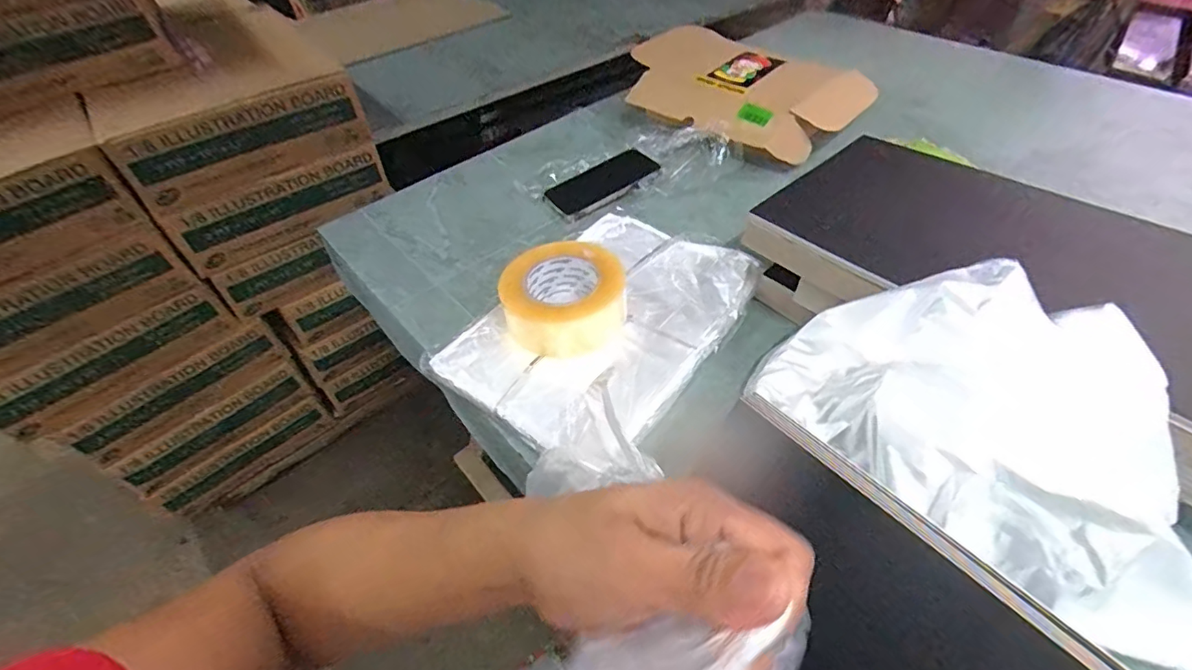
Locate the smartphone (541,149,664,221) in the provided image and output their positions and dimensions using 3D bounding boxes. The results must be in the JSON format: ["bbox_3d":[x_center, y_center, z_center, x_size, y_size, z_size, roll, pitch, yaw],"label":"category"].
[{"bbox_3d":[0.008,-0.215,0.750,0.152,0.008,0.080,-33,54,-13],"label":"smartphone"}]

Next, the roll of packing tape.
[{"bbox_3d":[-0.033,-0.046,0.567,0.124,0.061,0.111,-8,49,-2],"label":"roll of packing tape"}]

